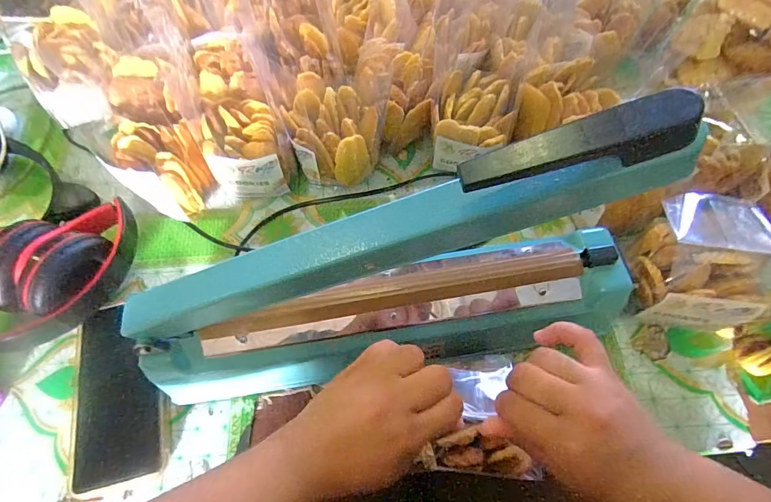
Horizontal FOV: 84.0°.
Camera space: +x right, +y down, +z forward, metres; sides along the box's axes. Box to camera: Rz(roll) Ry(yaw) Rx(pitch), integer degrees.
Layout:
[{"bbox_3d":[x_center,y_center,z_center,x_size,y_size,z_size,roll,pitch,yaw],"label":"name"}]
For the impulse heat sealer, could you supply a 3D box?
[{"bbox_3d":[0.003,0.031,0.296,0.368,0.231,0.071,-11,67,-3],"label":"impulse heat sealer"}]

